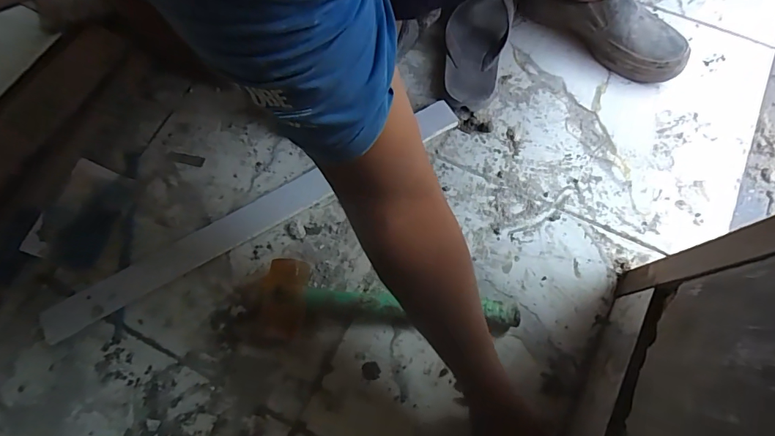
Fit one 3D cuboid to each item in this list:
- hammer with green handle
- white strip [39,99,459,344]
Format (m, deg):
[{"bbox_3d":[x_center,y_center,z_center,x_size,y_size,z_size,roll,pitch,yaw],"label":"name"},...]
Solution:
[{"bbox_3d":[-0.010,0.124,0.516,0.320,0.049,0.097,10,73,5],"label":"hammer with green handle"},{"bbox_3d":[-0.177,-0.005,0.582,0.613,0.010,0.046,-29,74,-7],"label":"white strip"}]

